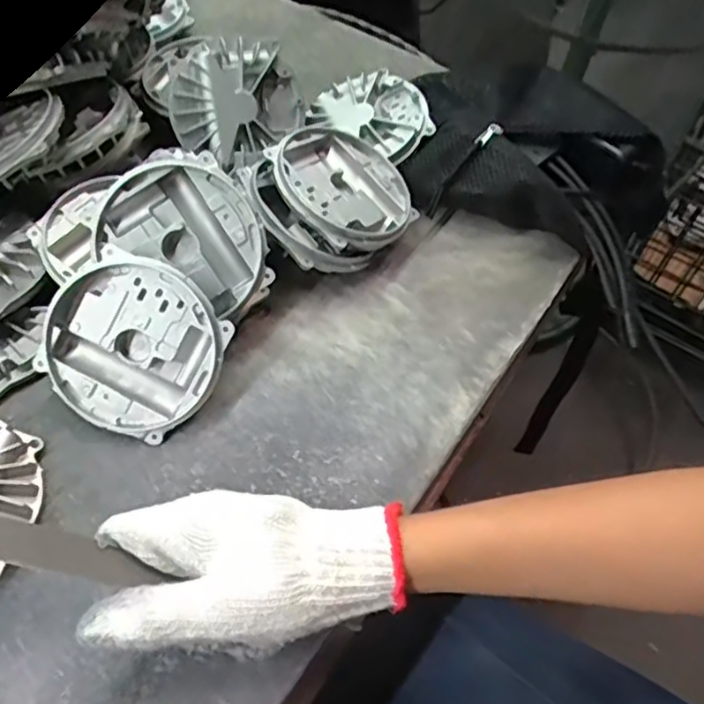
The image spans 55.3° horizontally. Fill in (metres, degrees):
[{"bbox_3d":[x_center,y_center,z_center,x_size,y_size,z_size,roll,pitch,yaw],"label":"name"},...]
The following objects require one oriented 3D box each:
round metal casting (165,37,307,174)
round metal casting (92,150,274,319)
[{"bbox_3d":[-0.099,-0.205,0.552,0.102,0.040,0.090,-39,111,-8],"label":"round metal casting"},{"bbox_3d":[-0.110,-0.072,0.450,0.095,0.038,0.110,-29,101,-2],"label":"round metal casting"}]

